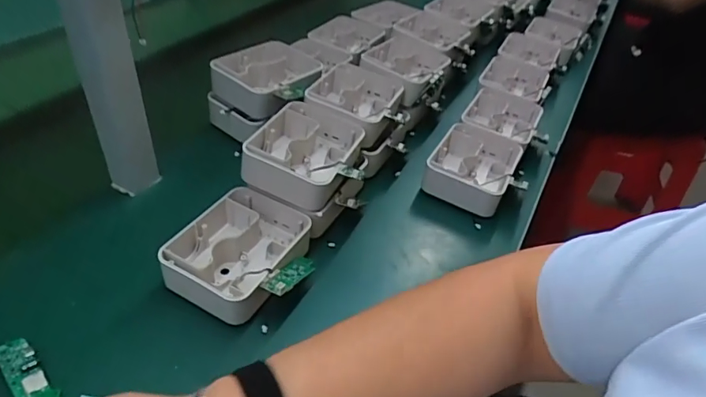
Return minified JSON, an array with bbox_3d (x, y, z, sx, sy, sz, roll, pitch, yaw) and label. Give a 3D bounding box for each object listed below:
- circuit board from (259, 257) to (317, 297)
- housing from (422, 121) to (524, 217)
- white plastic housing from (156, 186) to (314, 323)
[{"bbox_3d":[-0.058,0.071,0.458,0.024,0.010,0.071,21,21,17],"label":"circuit board"},{"bbox_3d":[0.155,-0.037,0.623,0.100,0.045,0.135,22,43,17],"label":"housing"},{"bbox_3d":[-0.115,0.052,0.477,0.108,0.043,0.128,20,43,16],"label":"white plastic housing"}]

